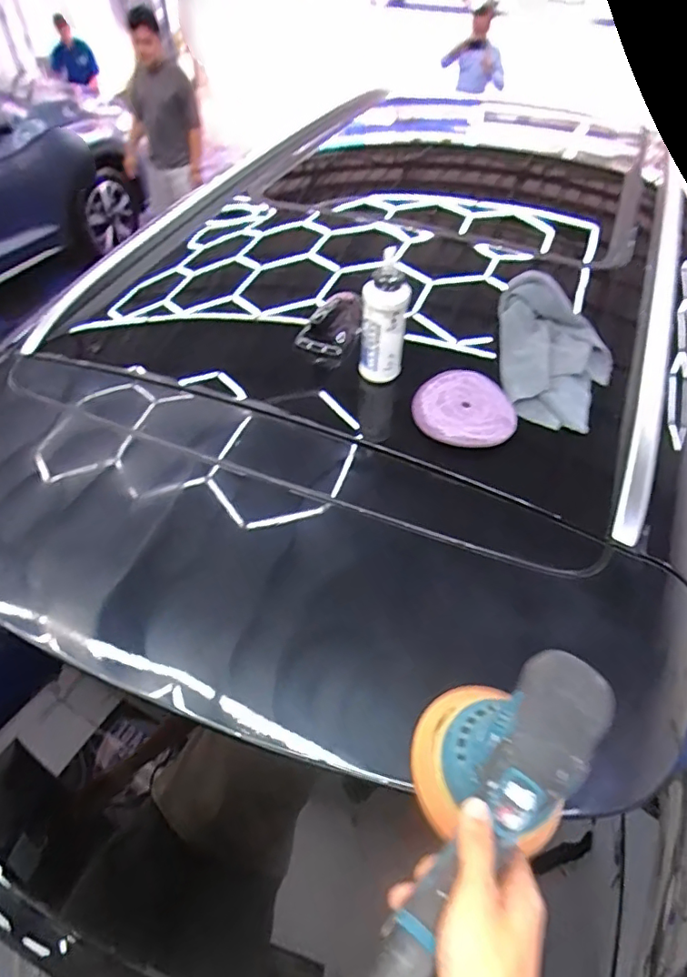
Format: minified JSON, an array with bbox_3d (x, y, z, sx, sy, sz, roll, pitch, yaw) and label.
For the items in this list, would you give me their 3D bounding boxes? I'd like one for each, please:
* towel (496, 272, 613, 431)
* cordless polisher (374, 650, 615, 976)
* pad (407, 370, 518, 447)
[{"bbox_3d":[0.350,-0.225,0.869,0.183,0.044,0.306,13,61,-4],"label":"towel"},{"bbox_3d":[0.096,0.255,0.438,0.124,0.150,0.270,31,57,26],"label":"cordless polisher"},{"bbox_3d":[0.177,-0.122,0.788,0.145,0.030,0.137,4,49,0],"label":"pad"}]

